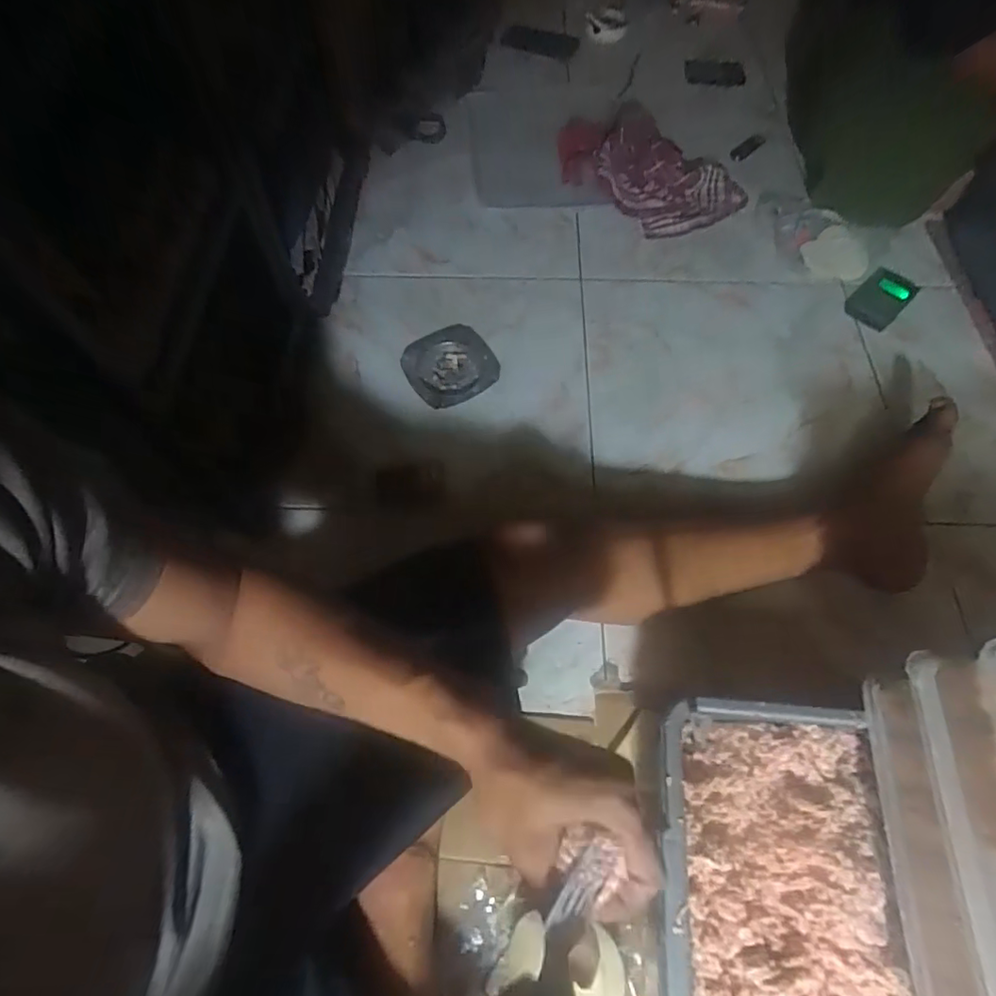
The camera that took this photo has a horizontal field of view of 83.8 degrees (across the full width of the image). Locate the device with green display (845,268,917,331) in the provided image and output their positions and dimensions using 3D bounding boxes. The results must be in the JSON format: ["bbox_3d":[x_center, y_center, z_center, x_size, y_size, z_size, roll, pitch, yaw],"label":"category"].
[{"bbox_3d":[0.571,-0.298,0.826,0.122,0.014,0.068,-40,70,-18],"label":"device with green display"}]

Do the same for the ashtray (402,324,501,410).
[{"bbox_3d":[-0.064,-0.183,0.766,0.119,0.019,0.127,-26,66,-13],"label":"ashtray"}]

